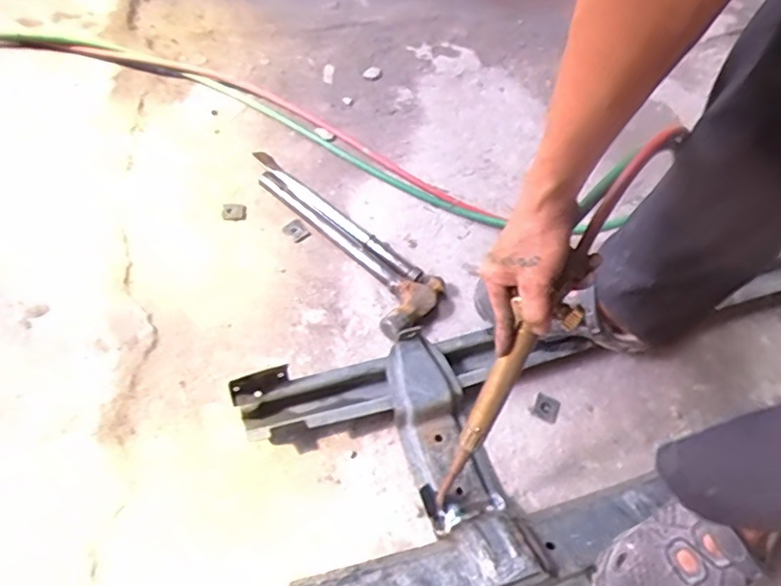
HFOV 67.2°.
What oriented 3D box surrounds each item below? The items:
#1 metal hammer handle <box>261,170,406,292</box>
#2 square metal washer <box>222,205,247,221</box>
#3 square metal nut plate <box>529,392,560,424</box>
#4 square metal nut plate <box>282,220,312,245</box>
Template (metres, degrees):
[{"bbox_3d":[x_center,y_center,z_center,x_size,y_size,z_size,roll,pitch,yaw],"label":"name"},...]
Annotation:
[{"bbox_3d":[-0.097,-0.101,0.910,0.286,0.027,0.028,40,65,18],"label":"metal hammer handle"},{"bbox_3d":[-0.252,-0.129,0.947,0.037,0.005,0.029,5,77,-12],"label":"square metal washer"},{"bbox_3d":[0.217,0.161,0.825,0.038,0.009,0.037,23,61,8],"label":"square metal nut plate"},{"bbox_3d":[-0.150,-0.098,0.940,0.032,0.005,0.041,-40,70,-24],"label":"square metal nut plate"}]

